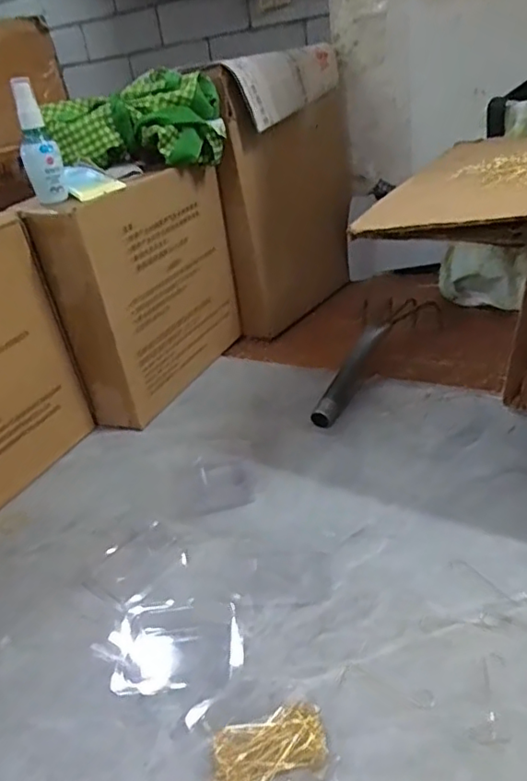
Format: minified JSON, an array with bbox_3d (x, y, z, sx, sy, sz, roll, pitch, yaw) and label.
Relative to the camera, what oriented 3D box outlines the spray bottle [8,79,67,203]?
[{"bbox_3d":[-0.237,-0.260,0.623,0.039,0.120,0.031,-17,30,-13],"label":"spray bottle"}]

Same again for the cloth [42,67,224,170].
[{"bbox_3d":[-0.158,-0.332,0.740,0.208,0.096,0.087,-5,30,9],"label":"cloth"}]

